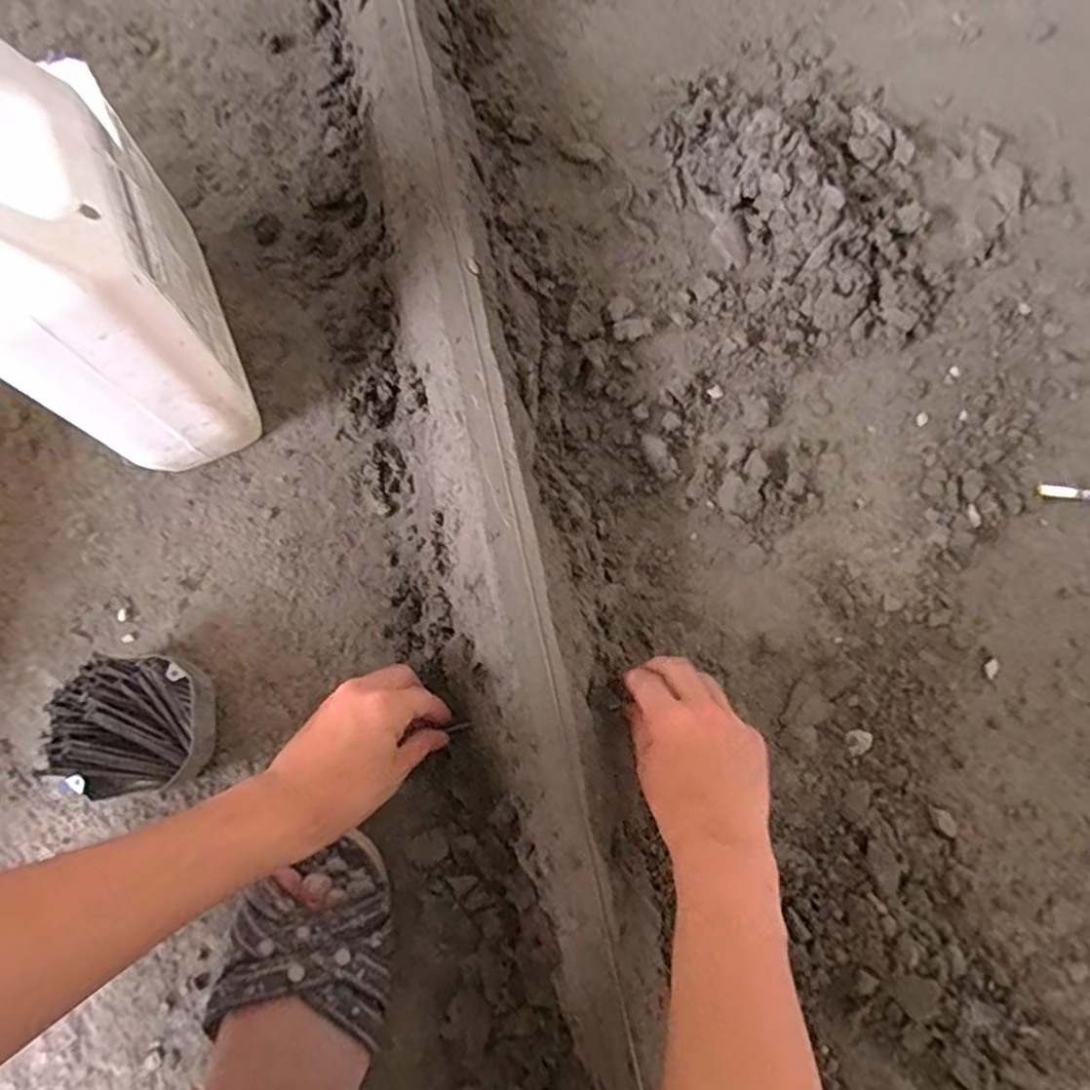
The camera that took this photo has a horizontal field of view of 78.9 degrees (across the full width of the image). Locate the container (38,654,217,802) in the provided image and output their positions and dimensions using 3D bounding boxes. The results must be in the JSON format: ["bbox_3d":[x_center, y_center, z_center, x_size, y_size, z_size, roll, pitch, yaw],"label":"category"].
[{"bbox_3d":[-0.289,0.126,0.462,0.099,0.048,0.095,0,77,-1],"label":"container"}]

